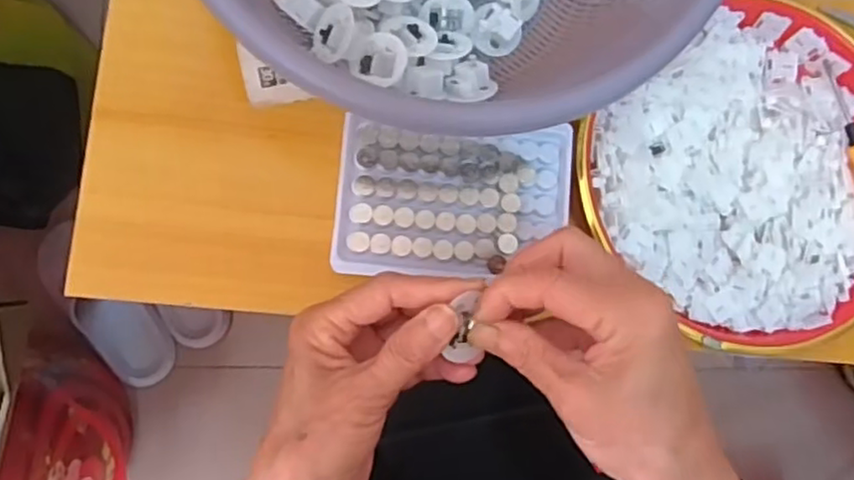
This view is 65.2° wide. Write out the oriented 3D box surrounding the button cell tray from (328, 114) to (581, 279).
[{"bbox_3d":[0.016,-0.023,0.374,0.130,0.015,0.083,2,85,-7],"label":"button cell tray"}]

